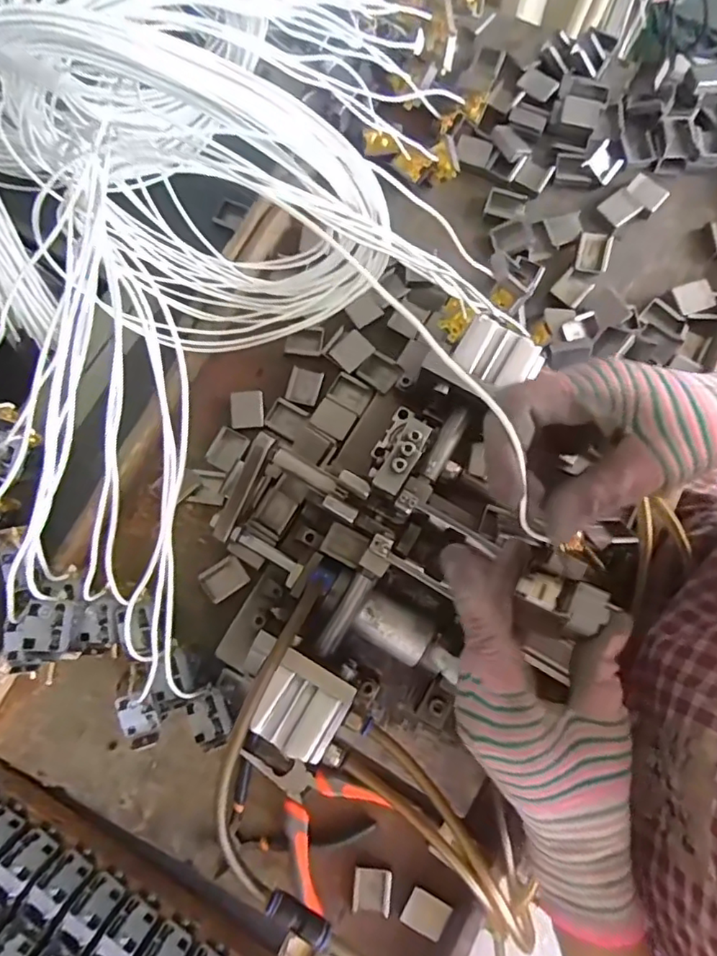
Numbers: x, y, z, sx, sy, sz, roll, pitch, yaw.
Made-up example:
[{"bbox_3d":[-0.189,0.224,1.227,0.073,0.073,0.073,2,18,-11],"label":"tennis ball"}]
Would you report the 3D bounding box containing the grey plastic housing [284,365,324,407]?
[{"bbox_3d":[-0.045,-0.077,0.472,0.028,0.004,0.029,17,91,15],"label":"grey plastic housing"}]

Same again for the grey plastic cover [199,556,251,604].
[{"bbox_3d":[-0.107,0.080,0.452,0.033,0.006,0.027,-37,80,-5],"label":"grey plastic cover"}]

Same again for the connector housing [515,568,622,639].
[{"bbox_3d":[0.106,0.063,0.292,0.044,0.014,0.023,17,76,27],"label":"connector housing"}]

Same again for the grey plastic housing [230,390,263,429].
[{"bbox_3d":[-0.092,-0.057,0.466,0.026,0.004,0.032,-7,79,1],"label":"grey plastic housing"}]

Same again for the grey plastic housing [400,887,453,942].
[{"bbox_3d":[0.049,0.314,0.408,0.031,0.004,0.025,21,44,18],"label":"grey plastic housing"}]

